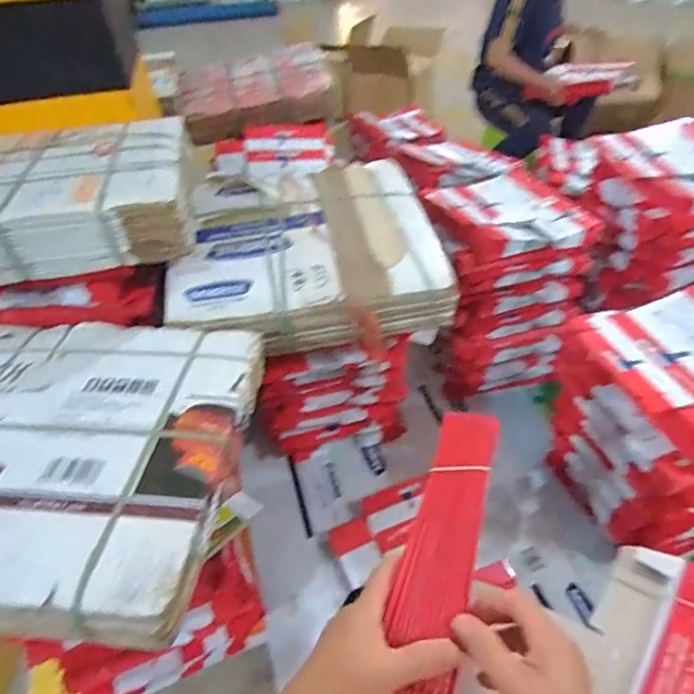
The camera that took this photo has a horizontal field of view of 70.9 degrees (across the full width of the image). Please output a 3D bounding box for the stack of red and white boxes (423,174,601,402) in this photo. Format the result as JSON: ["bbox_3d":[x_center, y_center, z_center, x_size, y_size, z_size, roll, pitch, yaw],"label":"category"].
[{"bbox_3d":[0.414,-0.176,1.372,0.349,0.467,0.385,-6,44,-1],"label":"stack of red and white boxes"}]

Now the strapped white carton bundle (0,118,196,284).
[{"bbox_3d":[-0.527,-0.291,0.910,0.431,0.113,0.428,-13,44,-8],"label":"strapped white carton bundle"}]

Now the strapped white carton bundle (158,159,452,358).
[{"bbox_3d":[-0.088,-0.198,1.025,0.516,0.139,0.440,-9,44,-5],"label":"strapped white carton bundle"}]

